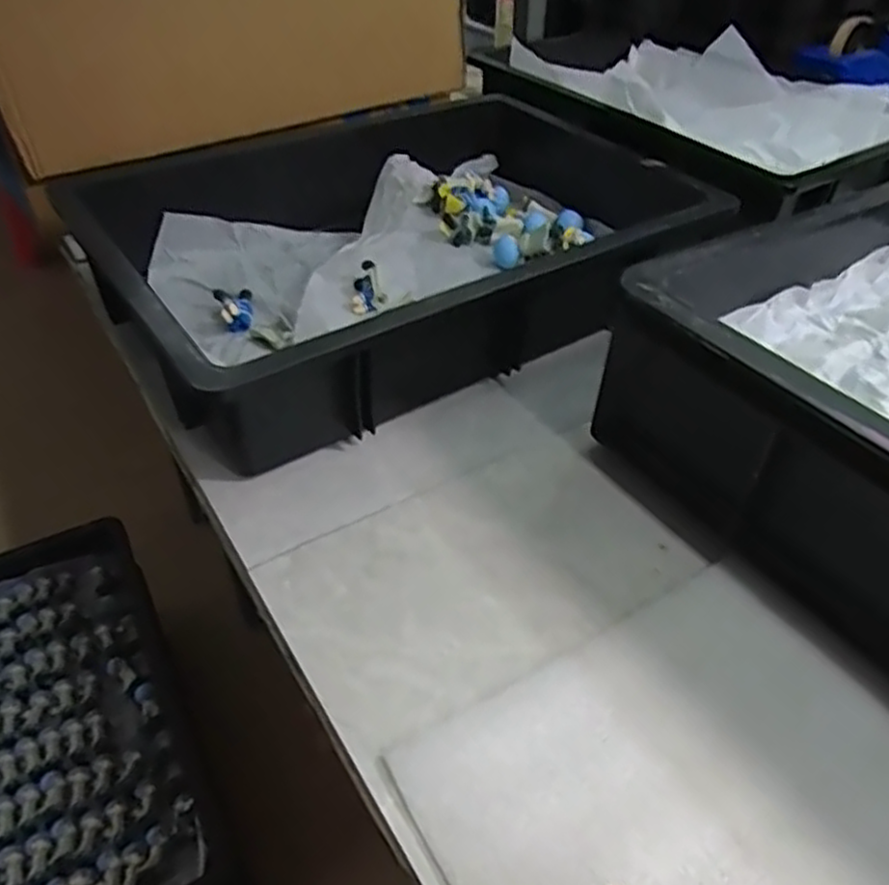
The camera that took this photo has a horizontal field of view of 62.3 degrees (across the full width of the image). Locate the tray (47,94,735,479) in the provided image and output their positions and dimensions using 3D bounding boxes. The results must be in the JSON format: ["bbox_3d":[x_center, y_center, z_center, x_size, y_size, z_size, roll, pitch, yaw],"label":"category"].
[{"bbox_3d":[-0.039,-0.169,0.610,0.445,0.094,0.338,-24,48,-26],"label":"tray"}]

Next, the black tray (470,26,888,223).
[{"bbox_3d":[0.277,-0.359,0.814,0.313,0.106,0.425,-24,48,-26],"label":"black tray"}]

